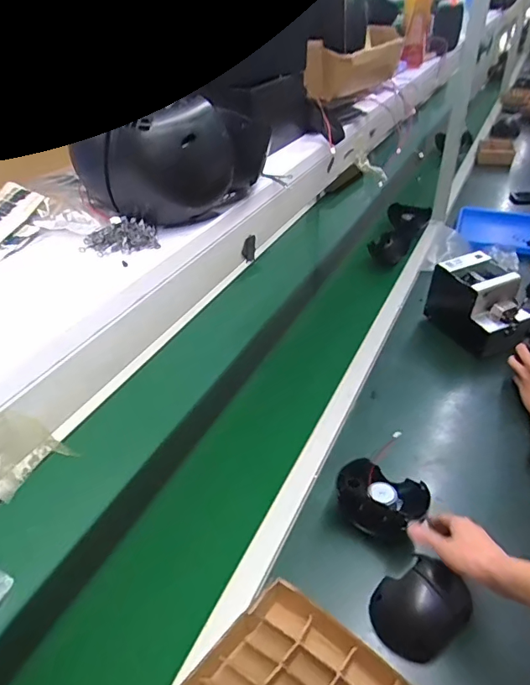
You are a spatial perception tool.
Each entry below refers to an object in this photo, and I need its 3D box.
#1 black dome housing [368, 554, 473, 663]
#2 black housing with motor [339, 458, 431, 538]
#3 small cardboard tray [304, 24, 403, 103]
[{"bbox_3d":[0.197,0.330,0.598,0.112,0.075,0.090,-23,42,-24],"label":"black dome housing"},{"bbox_3d":[0.168,0.230,0.706,0.129,0.050,0.082,21,43,27],"label":"black housing with motor"},{"bbox_3d":[0.130,-0.399,0.686,0.065,0.068,0.232,20,43,26],"label":"small cardboard tray"}]

